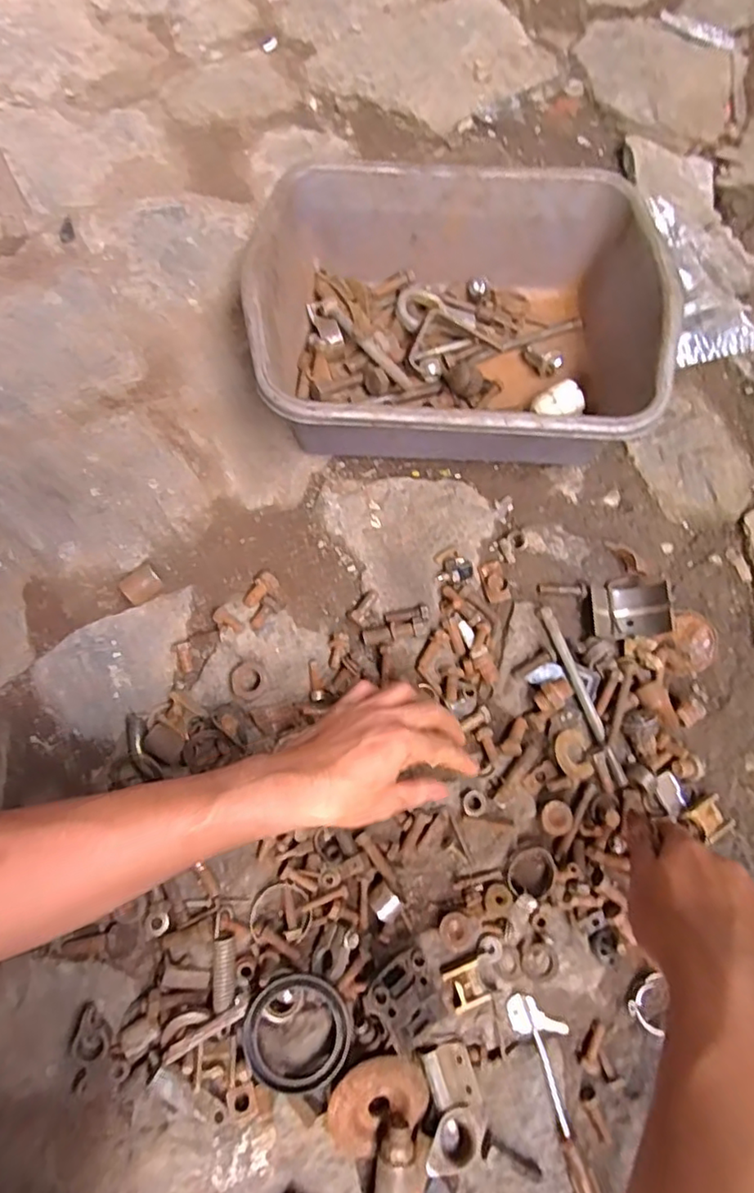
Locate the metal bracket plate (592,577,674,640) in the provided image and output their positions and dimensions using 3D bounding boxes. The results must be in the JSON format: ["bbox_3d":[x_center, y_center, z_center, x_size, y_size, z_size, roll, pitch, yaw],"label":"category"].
[{"bbox_3d":[0.230,0.008,0.532,0.065,0.025,0.055,-4,75,-3],"label":"metal bracket plate"}]

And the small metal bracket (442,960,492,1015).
[{"bbox_3d":[0.067,0.290,0.441,0.028,0.010,0.030,-19,76,-7],"label":"small metal bracket"}]

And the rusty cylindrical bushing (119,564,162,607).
[{"bbox_3d":[-0.202,-0.009,0.510,0.022,0.024,0.033,44,77,10],"label":"rusty cylindrical bushing"}]

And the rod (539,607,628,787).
[{"bbox_3d":[0.174,0.083,0.504,0.013,0.011,0.157,-18,76,-7],"label":"rod"}]

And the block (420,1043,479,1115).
[{"bbox_3d":[0.052,0.342,0.423,0.033,0.007,0.037,-16,76,-6],"label":"block"}]

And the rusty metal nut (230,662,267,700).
[{"bbox_3d":[-0.106,0.070,0.493,0.030,0.006,0.030,-20,80,0],"label":"rusty metal nut"}]

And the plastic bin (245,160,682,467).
[{"bbox_3d":[0.067,-0.239,0.540,0.330,0.123,0.256,2,74,-1],"label":"plastic bin"}]

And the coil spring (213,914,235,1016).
[{"bbox_3d":[-0.114,0.271,0.439,0.014,0.017,0.060,-8,75,-4],"label":"coil spring"}]

